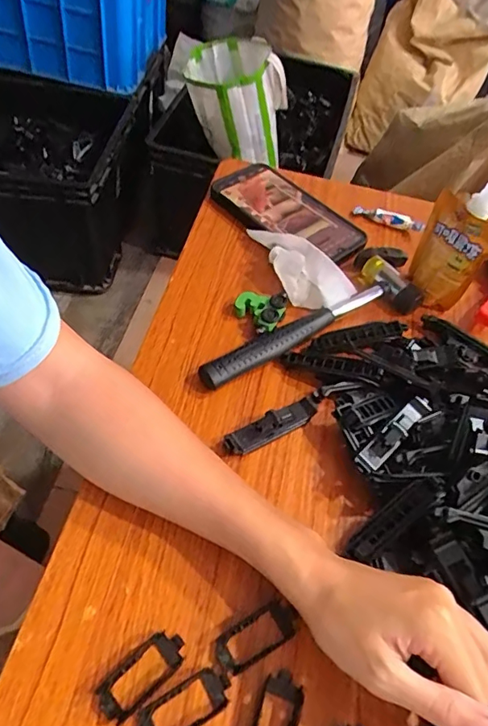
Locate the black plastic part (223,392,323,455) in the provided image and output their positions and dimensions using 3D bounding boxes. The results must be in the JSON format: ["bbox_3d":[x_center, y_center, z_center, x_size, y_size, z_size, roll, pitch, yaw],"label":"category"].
[{"bbox_3d":[0.025,0.044,0.377,0.083,0.018,0.018,-24,60,-21],"label":"black plastic part"}]

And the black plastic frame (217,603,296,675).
[{"bbox_3d":[0.008,0.158,0.296,0.049,0.005,0.022,-23,59,-21],"label":"black plastic frame"}]

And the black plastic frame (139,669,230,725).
[{"bbox_3d":[-0.031,0.183,0.271,0.050,0.009,0.022,-24,60,-21],"label":"black plastic frame"}]

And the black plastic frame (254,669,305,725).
[{"bbox_3d":[0.017,0.194,0.272,0.023,0.005,0.051,17,54,7],"label":"black plastic frame"}]

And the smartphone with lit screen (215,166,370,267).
[{"bbox_3d":[0.041,-0.155,0.521,0.083,0.017,0.164,-34,64,-26],"label":"smartphone with lit screen"}]

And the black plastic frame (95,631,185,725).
[{"bbox_3d":[-0.056,0.170,0.279,0.050,0.006,0.023,-37,65,-27],"label":"black plastic frame"}]

